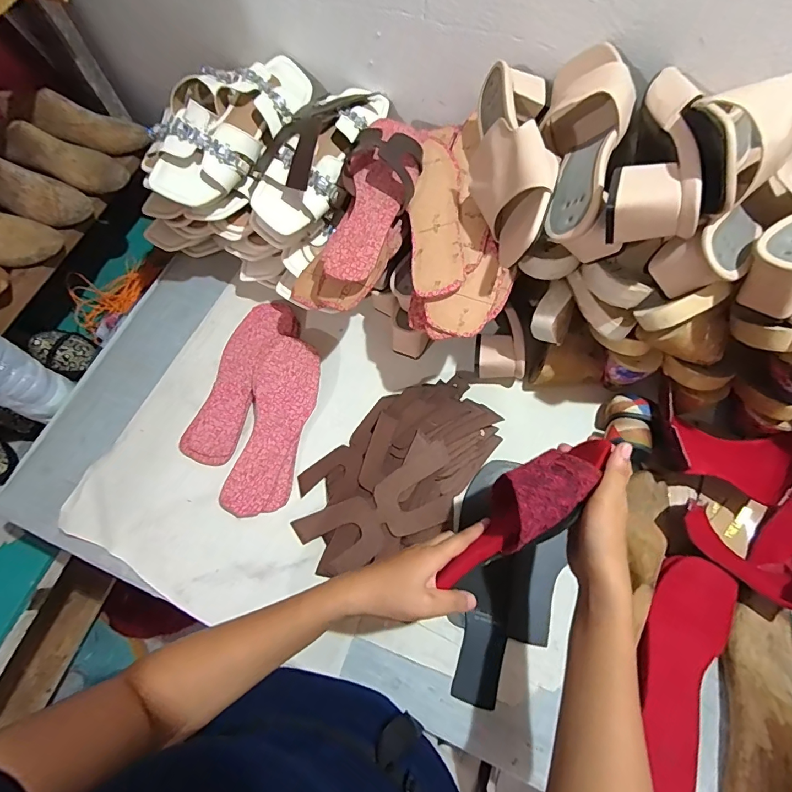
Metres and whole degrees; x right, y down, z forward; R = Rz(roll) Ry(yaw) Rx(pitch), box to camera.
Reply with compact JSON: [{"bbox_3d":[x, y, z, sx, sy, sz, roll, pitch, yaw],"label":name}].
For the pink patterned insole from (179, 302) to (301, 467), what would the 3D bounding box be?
[{"bbox_3d":[-0.221,-0.026,0.619,0.082,0.015,0.247,19,70,11],"label":"pink patterned insole"}]

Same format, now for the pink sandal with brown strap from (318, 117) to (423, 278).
[{"bbox_3d":[-0.024,-0.240,0.508,0.089,0.041,0.241,9,68,7],"label":"pink sandal with brown strap"}]

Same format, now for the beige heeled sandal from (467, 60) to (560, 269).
[{"bbox_3d":[0.115,-0.240,0.446,0.070,0.087,0.232,4,68,5],"label":"beige heeled sandal"}]

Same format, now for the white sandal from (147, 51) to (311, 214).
[{"bbox_3d":[-0.195,-0.346,0.557,0.092,0.065,0.263,25,71,13],"label":"white sandal"}]

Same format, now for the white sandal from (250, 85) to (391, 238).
[{"bbox_3d":[-0.089,-0.313,0.559,0.097,0.056,0.247,24,71,13],"label":"white sandal"}]

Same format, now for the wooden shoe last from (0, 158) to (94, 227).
[{"bbox_3d":[-0.570,-0.316,0.675,0.180,0.080,0.069,19,69,-4],"label":"wooden shoe last"}]

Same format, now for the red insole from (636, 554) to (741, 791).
[{"bbox_3d":[0.294,0.282,0.442,0.089,0.026,0.226,20,70,11],"label":"red insole"}]

